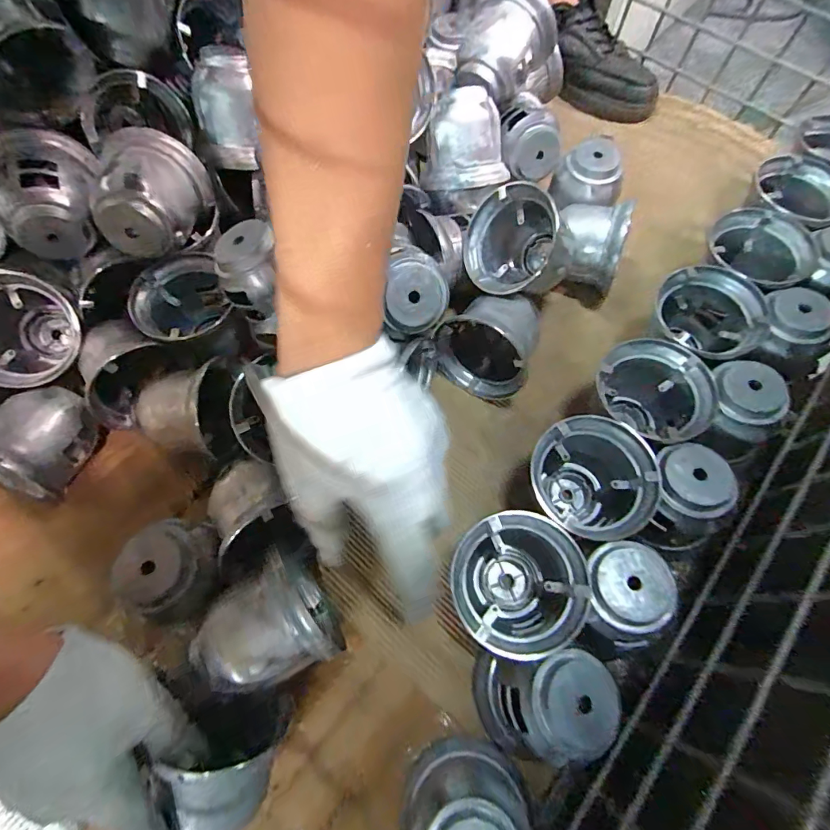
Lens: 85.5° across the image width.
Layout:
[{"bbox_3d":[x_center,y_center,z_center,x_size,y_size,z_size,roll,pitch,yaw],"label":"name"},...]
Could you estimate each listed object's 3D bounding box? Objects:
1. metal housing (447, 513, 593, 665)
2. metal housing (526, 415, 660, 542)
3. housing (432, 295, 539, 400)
[{"bbox_3d":[0.073,0.130,0.342,0.091,0.079,0.090,0,69,1],"label":"metal housing"},{"bbox_3d":[0.140,0.053,0.373,0.087,0.082,0.080,0,69,1],"label":"metal housing"},{"bbox_3d":[0.072,-0.068,0.425,0.078,0.084,0.075,21,70,9],"label":"housing"}]

